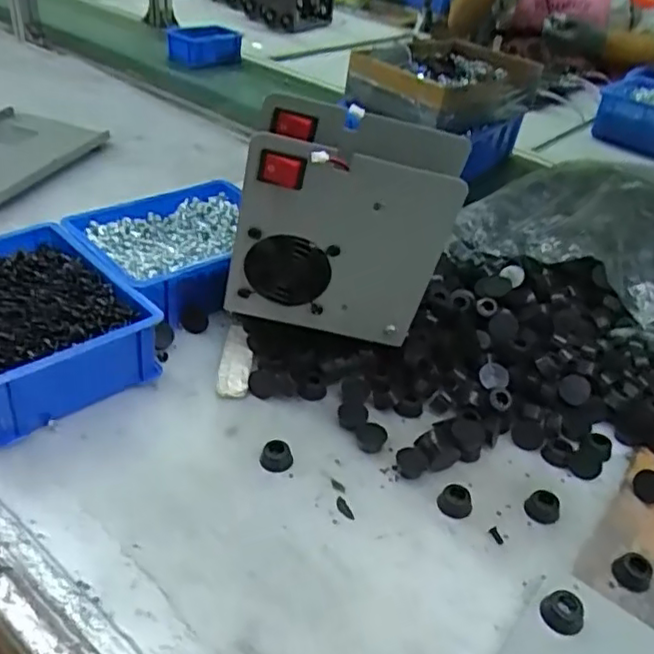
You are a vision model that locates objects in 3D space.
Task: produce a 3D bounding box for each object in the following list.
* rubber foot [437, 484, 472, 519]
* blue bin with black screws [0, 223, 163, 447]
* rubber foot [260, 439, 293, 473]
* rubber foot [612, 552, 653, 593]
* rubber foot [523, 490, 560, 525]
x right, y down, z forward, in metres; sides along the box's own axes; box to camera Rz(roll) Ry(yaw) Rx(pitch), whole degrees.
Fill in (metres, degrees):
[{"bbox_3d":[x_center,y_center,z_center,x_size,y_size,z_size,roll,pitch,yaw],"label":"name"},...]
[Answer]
[{"bbox_3d":[0.094,0.127,0.464,0.024,0.015,0.019,18,38,16],"label":"rubber foot"},{"bbox_3d":[-0.249,-0.004,0.530,0.141,0.073,0.193,-27,47,-37],"label":"blue bin with black screws"},{"bbox_3d":[-0.038,0.096,0.475,0.023,0.014,0.020,0,36,-8],"label":"rubber foot"},{"bbox_3d":[0.205,0.164,0.426,0.024,0.016,0.019,33,44,32],"label":"rubber foot"},{"bbox_3d":[0.157,0.131,0.463,0.024,0.014,0.021,25,40,24],"label":"rubber foot"}]

